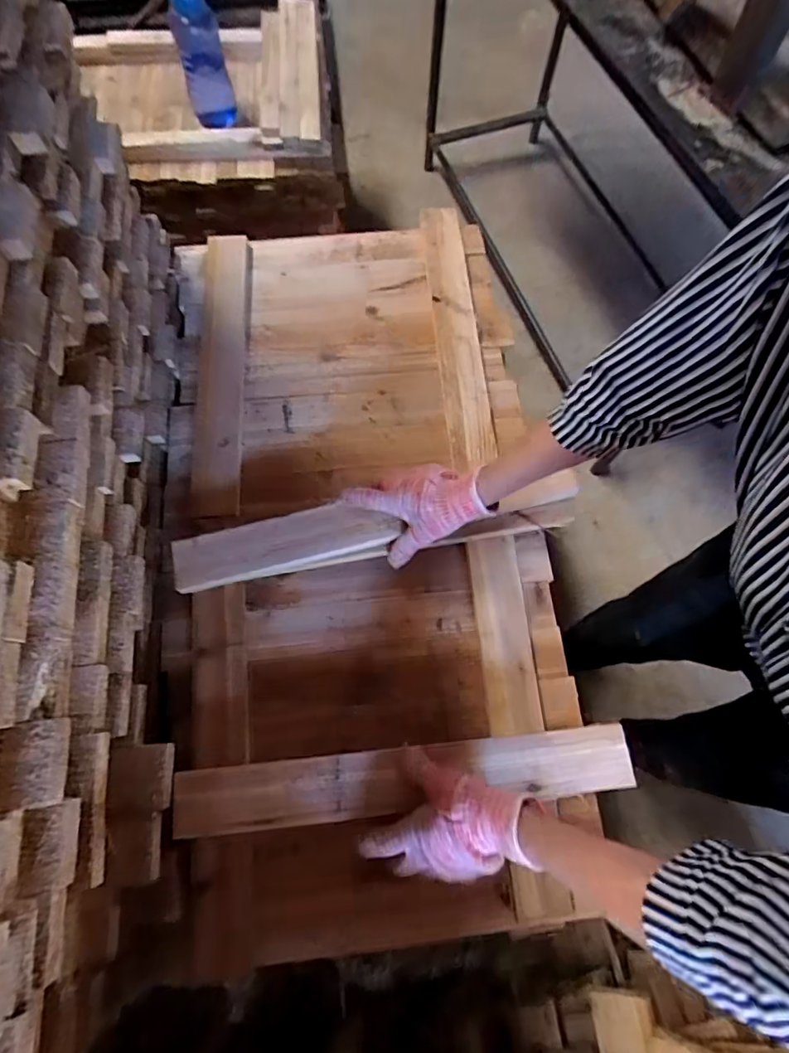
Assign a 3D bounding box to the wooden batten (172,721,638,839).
[{"bbox_3d":[0.013,0.268,0.552,0.473,0.014,0.063,-6,71,-3],"label":"wooden batten"}]

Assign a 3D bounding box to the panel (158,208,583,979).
[{"bbox_3d":[-0.052,-0.027,0.700,0.493,0.058,0.965,-6,71,-3],"label":"panel"}]

